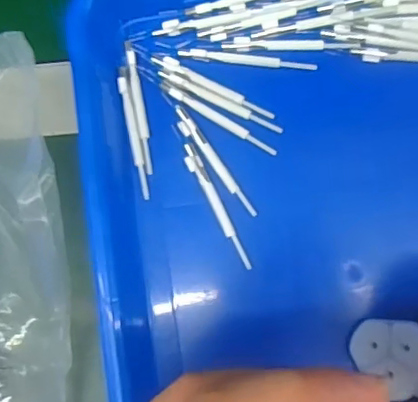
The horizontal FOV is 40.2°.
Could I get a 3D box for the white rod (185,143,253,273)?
[{"bbox_3d":[0.005,0.003,0.293,0.007,0.004,0.070,-29,84,1],"label":"white rod"}]

